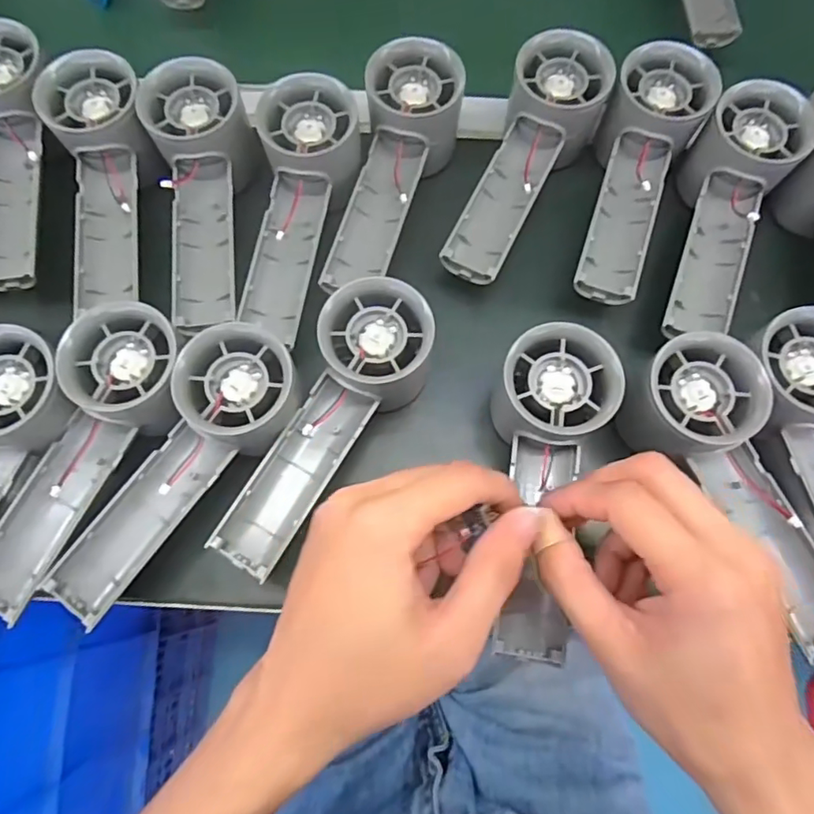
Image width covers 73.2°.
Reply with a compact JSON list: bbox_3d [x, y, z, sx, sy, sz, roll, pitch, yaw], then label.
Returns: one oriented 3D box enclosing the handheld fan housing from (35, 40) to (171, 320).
[{"bbox_3d":[-0.169,-0.132,0.311,0.060,0.033,0.145,-13,74,-5],"label":"handheld fan housing"}]

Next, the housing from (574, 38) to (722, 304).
[{"bbox_3d":[0.131,-0.136,0.314,0.050,0.045,0.147,22,74,5],"label":"housing"}]

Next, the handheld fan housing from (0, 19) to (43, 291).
[{"bbox_3d":[-0.240,-0.147,0.328,0.046,0.031,0.159,-6,86,-3],"label":"handheld fan housing"}]

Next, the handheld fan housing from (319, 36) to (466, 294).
[{"bbox_3d":[-0.011,-0.136,0.335,0.055,0.051,0.154,19,87,5],"label":"handheld fan housing"}]

